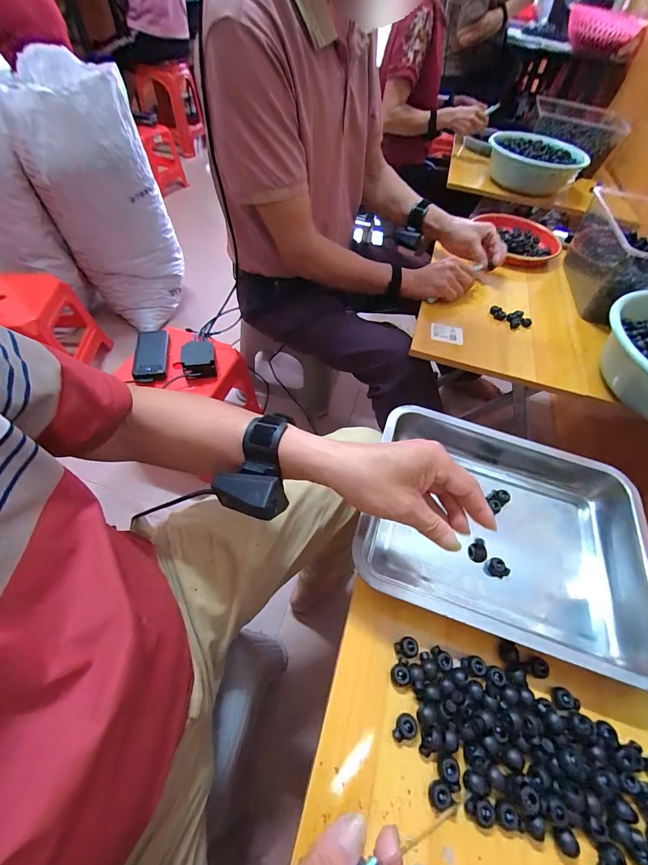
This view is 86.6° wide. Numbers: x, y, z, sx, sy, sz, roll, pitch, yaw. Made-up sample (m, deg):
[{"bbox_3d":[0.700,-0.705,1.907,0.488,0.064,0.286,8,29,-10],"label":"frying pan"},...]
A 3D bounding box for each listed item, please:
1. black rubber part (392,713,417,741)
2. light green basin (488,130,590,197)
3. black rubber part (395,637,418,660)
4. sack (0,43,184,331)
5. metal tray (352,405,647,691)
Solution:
[{"bbox_3d":[0.070,0.257,0.301,0.023,0.016,0.016,-10,56,-13],"label":"black rubber part"},{"bbox_3d":[0.720,-0.926,1.180,0.294,0.102,0.296,3,54,-4],"label":"light green basin"},{"bbox_3d":[0.079,0.210,0.336,0.022,0.013,0.017,-6,55,-10],"label":"black rubber part"},{"bbox_3d":[-0.694,-0.716,1.112,0.324,0.640,0.299,-28,61,-24],"label":"sack"},{"bbox_3d":[0.211,0.114,0.402,0.312,0.061,0.243,17,54,7],"label":"metal tray"}]

